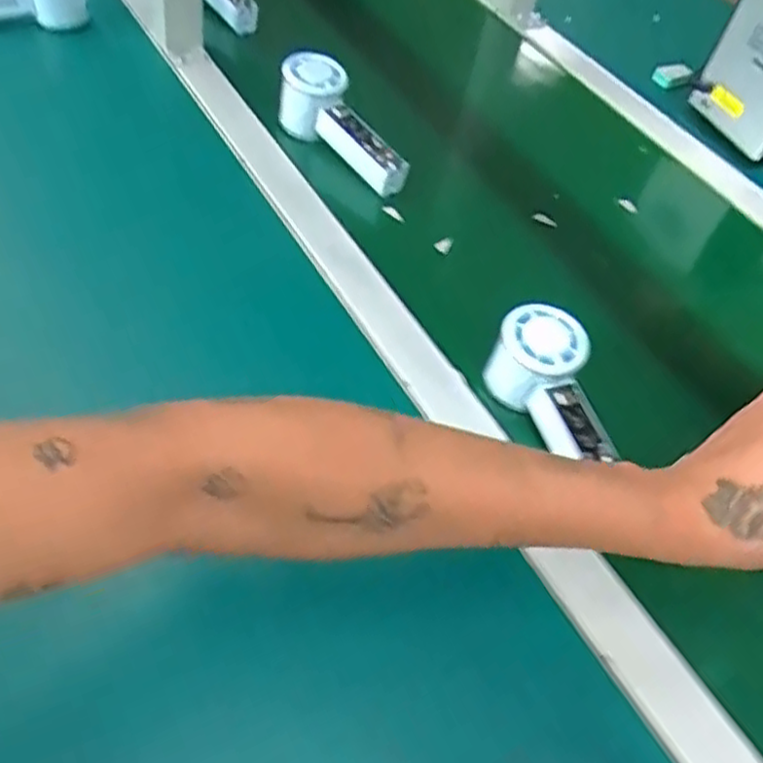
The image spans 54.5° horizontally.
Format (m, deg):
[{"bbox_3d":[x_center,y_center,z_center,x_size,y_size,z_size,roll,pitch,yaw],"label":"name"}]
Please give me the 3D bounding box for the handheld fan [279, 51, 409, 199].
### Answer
[{"bbox_3d":[-0.033,-0.229,0.676,0.145,0.076,0.046,45,55,-3],"label":"handheld fan"}]

